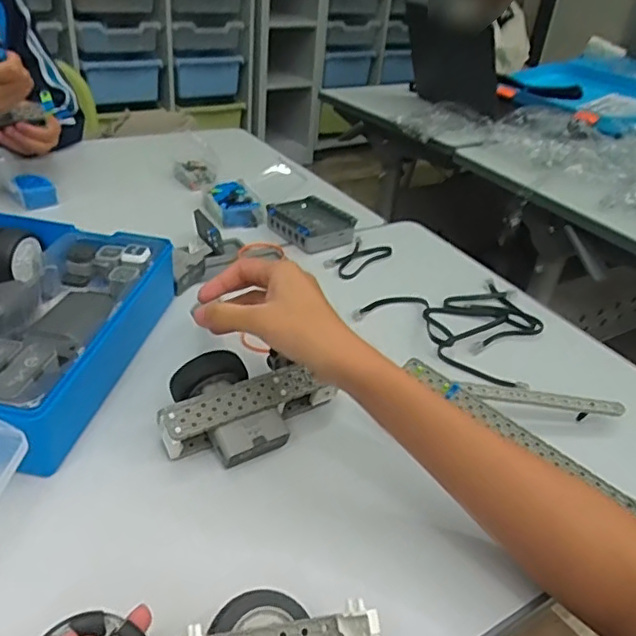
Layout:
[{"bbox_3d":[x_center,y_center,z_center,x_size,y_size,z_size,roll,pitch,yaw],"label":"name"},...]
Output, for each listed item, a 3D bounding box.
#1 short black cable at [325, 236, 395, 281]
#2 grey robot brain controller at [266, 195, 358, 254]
[{"bbox_3d":[0.052,-0.080,0.754,0.048,0.013,0.102,26,38,26],"label":"short black cable"},{"bbox_3d":[-0.012,-0.128,0.787,0.078,0.033,0.115,-17,41,-31],"label":"grey robot brain controller"}]

